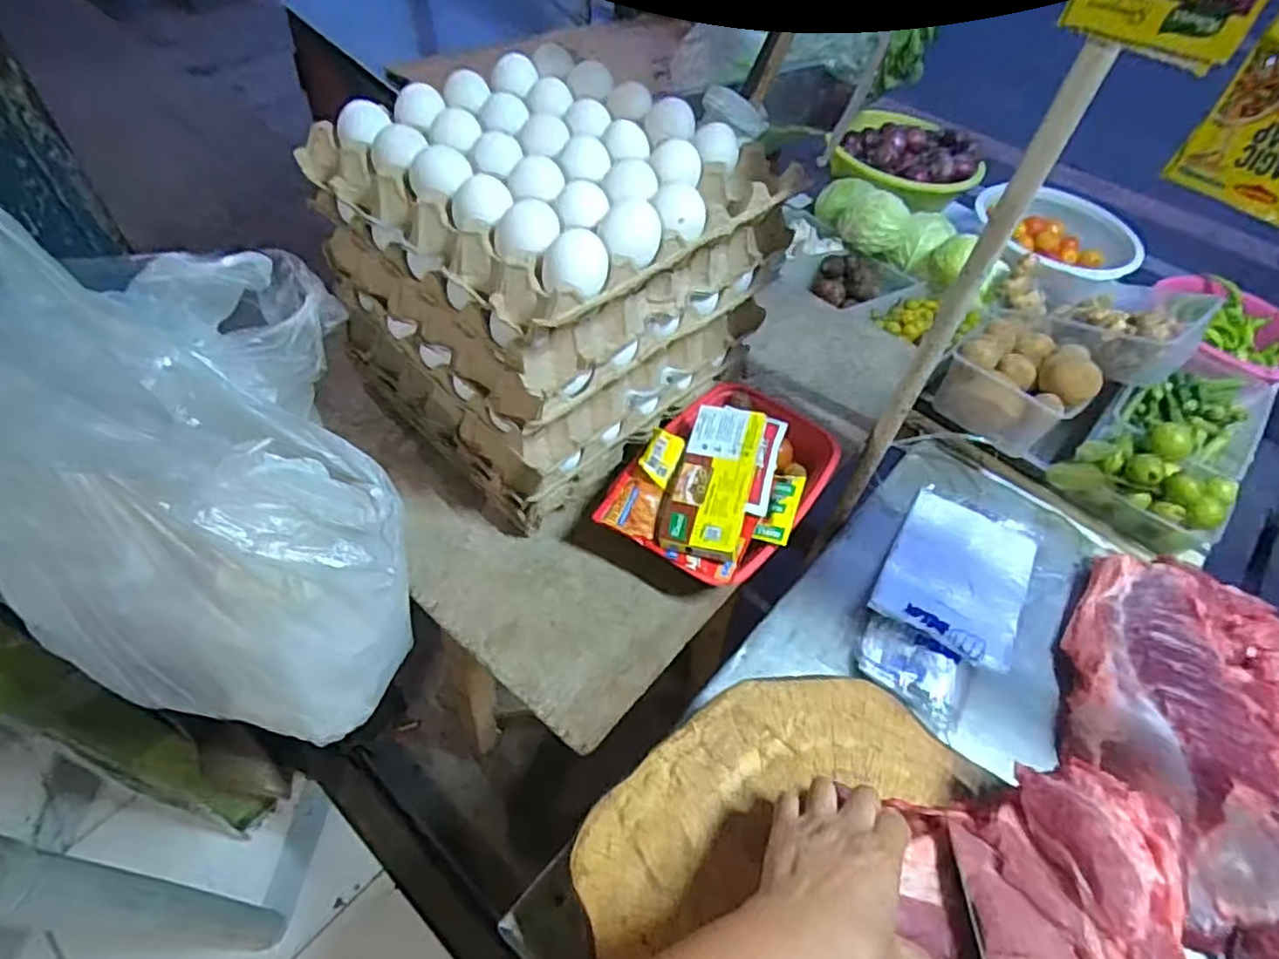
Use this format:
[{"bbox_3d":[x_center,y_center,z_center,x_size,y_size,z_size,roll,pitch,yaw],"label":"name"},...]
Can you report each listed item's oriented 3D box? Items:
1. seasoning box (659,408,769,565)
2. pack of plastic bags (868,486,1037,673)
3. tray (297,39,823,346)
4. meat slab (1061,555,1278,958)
[{"bbox_3d":[0.065,-0.002,0.579,0.062,0.021,0.147,15,54,6],"label":"seasoning box"},{"bbox_3d":[0.365,0.099,0.775,0.143,0.013,0.236,23,46,22],"label":"pack of plastic bags"},{"bbox_3d":[-0.067,-0.238,0.539,0.279,0.070,0.260,39,60,21],"label":"tray"},{"bbox_3d":[0.576,0.261,0.668,0.297,0.055,0.355,29,56,15],"label":"meat slab"}]

